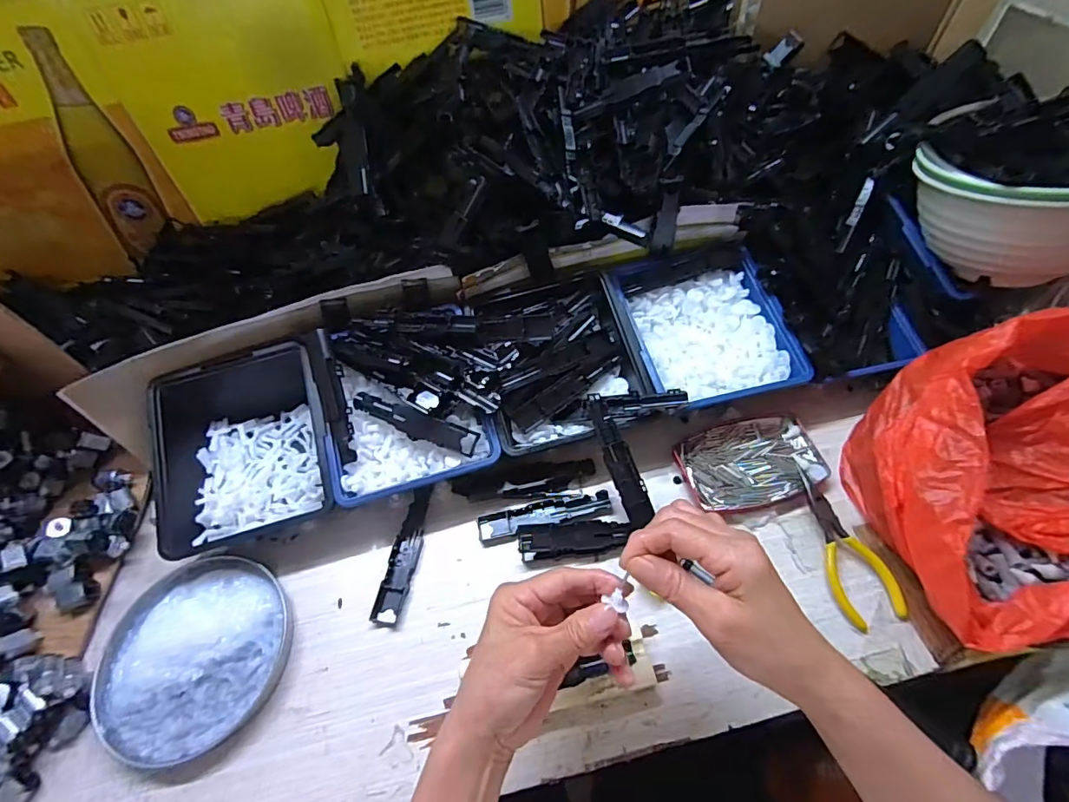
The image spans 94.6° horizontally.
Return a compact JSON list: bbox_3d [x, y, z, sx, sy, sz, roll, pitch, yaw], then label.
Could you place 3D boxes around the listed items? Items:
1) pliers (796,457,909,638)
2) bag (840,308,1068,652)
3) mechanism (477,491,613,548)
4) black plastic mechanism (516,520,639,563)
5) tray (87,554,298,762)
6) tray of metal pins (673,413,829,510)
[{"bbox_3d":[0.250,0.112,0.405,0.048,0.018,0.133,-12,57,-3],"label":"pliers"},{"bbox_3d":[0.399,0.049,0.366,0.253,0.128,0.209,-8,57,0],"label":"bag"},{"bbox_3d":[0.009,0.102,0.439,0.118,0.011,0.026,-11,57,-3],"label":"mechanism"},{"bbox_3d":[0.035,0.118,0.421,0.095,0.021,0.025,-5,57,2],"label":"black plastic mechanism"},{"bbox_3d":[-0.271,0.199,0.394,0.141,0.019,0.141,-2,57,3],"label":"tray"},{"bbox_3d":[0.196,0.057,0.454,0.120,0.019,0.082,-14,57,-4],"label":"tray of metal pins"}]

